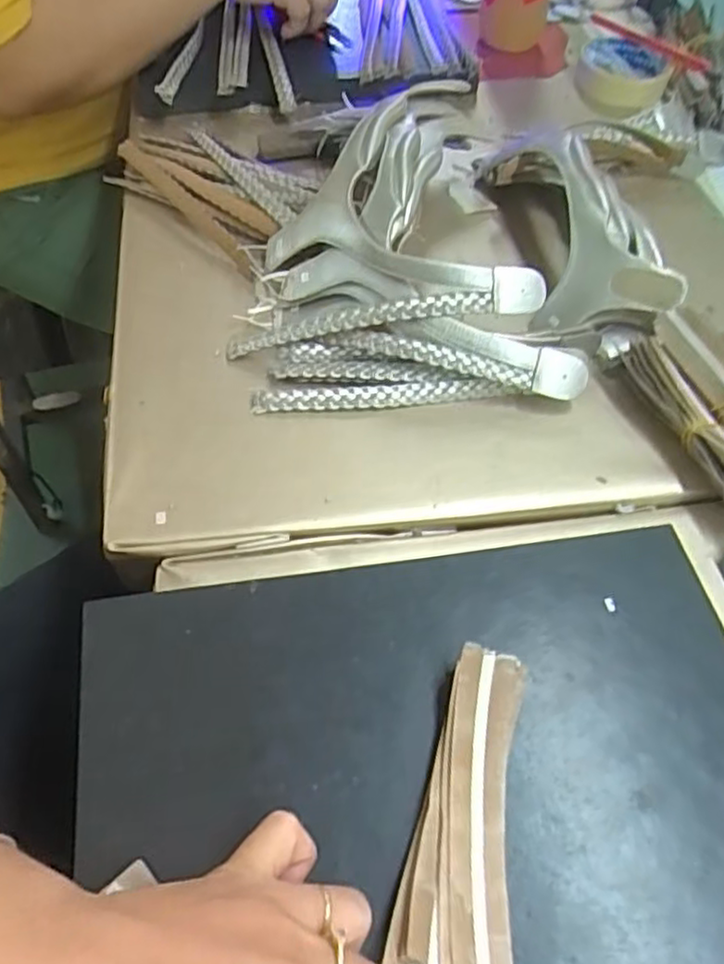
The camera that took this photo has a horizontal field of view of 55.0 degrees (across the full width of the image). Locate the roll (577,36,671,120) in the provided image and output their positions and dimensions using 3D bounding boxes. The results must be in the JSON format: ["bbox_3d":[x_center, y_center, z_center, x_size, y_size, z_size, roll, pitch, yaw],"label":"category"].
[{"bbox_3d":[0.248,-0.390,0.669,0.084,0.031,0.085,2,56,-2],"label":"roll"}]

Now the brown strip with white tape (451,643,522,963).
[{"bbox_3d":[0.049,0.130,0.279,0.027,0.021,0.120,8,56,2],"label":"brown strip with white tape"}]

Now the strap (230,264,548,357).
[{"bbox_3d":[0.013,-0.102,0.433,0.198,0.026,0.018,-10,56,7],"label":"strap"}]

